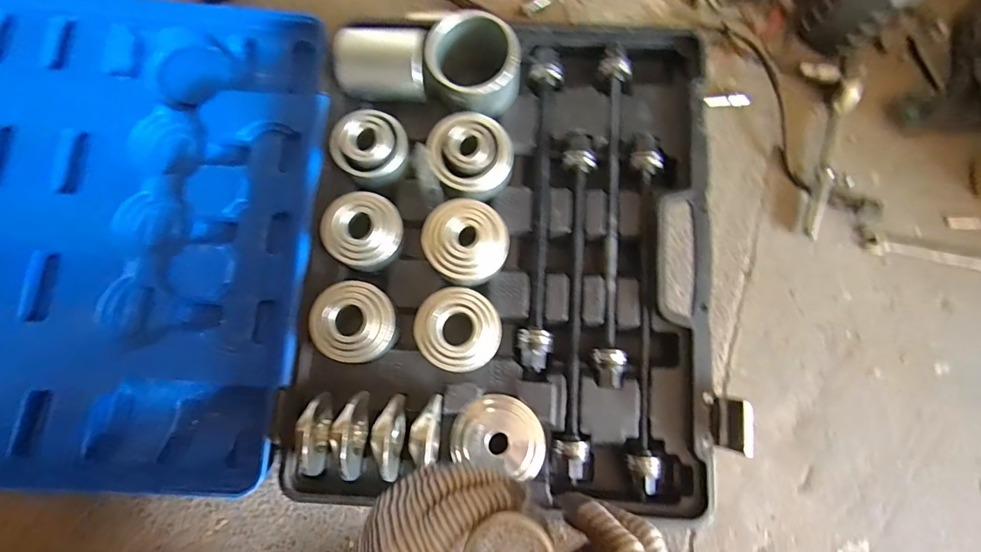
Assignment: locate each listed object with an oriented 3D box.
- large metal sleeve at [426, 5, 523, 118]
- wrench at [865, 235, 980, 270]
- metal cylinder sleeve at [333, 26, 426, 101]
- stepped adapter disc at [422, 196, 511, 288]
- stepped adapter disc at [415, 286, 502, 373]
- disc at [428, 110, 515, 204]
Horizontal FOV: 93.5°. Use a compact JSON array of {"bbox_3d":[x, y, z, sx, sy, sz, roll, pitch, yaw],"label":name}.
[{"bbox_3d":[-0.016,-0.216,0.473,0.092,0.059,0.095,9,78,1],"label":"large metal sleeve"},{"bbox_3d":[0.505,-0.021,0.504,0.176,0.017,0.021,12,79,1],"label":"wrench"},{"bbox_3d":[-0.113,-0.217,0.475,0.093,0.054,0.056,2,78,0],"label":"metal cylinder sleeve"},{"bbox_3d":[-0.024,-0.035,0.450,0.077,0.044,0.081,0,78,0],"label":"stepped adapter disc"},{"bbox_3d":[-0.030,0.051,0.439,0.078,0.039,0.075,0,78,0],"label":"stepped adapter disc"},{"bbox_3d":[-0.021,-0.121,0.465,0.078,0.045,0.088,-34,80,-7],"label":"disc"}]

